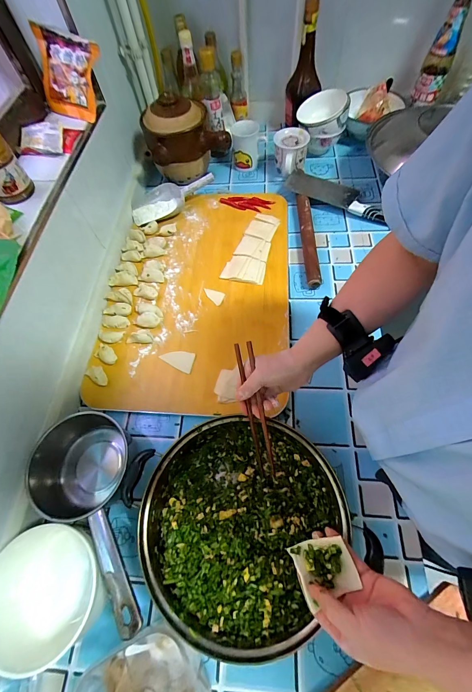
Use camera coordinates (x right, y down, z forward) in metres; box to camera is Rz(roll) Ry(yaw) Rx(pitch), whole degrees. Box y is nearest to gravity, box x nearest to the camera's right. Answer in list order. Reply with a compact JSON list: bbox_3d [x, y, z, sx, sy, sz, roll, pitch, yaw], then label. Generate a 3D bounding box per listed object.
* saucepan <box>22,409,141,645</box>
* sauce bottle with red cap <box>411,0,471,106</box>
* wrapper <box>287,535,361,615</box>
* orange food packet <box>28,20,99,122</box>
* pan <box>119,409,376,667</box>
[{"bbox_3d":[-0.206,0.238,0.423,0.125,0.104,0.308,-31,55,-12],"label":"saucepan"},{"bbox_3d":[0.512,-0.726,0.712,0.064,0.198,0.073,24,68,16],"label":"sauce bottle with red cap"},{"bbox_3d":[0.098,0.246,0.324,0.061,0.020,0.052,-17,65,-6],"label":"wrapper"},{"bbox_3d":[-0.325,-0.526,0.569,0.108,0.121,0.031,16,36,-1],"label":"orange food packet"},{"bbox_3d":[0.009,0.240,0.417,0.280,0.072,0.266,-24,64,-8],"label":"pan"}]

